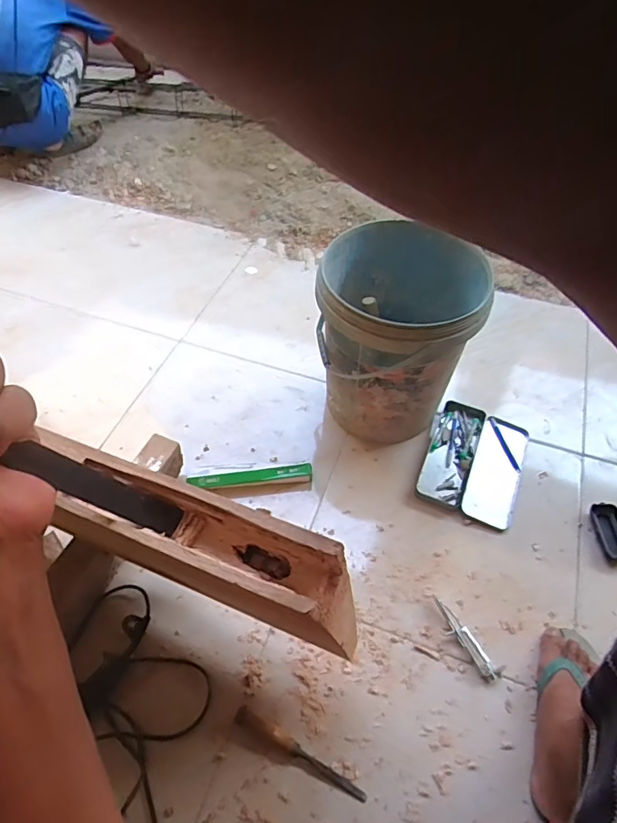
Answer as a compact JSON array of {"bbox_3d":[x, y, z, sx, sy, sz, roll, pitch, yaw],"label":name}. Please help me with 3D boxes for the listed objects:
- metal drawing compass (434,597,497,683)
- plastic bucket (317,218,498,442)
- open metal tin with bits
[{"bbox_3d":[0.266,0.391,0.840,0.032,0.017,0.145,-31,60,-22],"label":"metal drawing compass"},{"bbox_3d":[0.165,-0.139,1.018,0.296,0.371,0.294,27,57,18],"label":"plastic bucket"},{"bbox_3d":[0.358,0.104,1.054,0.200,0.031,0.268,17,55,11],"label":"open metal tin with bits"}]

